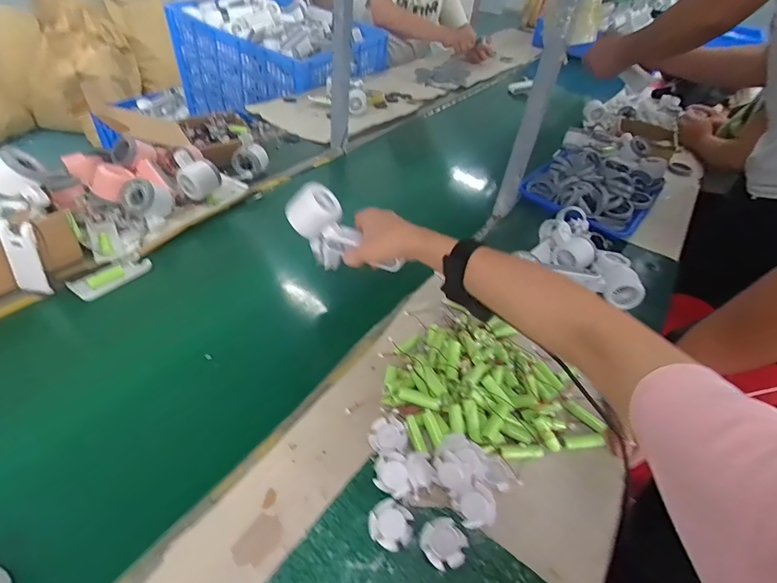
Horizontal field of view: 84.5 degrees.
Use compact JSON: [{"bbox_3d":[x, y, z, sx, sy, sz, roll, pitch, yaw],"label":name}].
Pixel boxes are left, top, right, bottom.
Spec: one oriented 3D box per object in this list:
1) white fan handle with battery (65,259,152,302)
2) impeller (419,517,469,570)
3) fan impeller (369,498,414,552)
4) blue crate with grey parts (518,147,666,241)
[{"bbox_3d":[-0.406,-0.022,0.629,0.037,0.022,0.102,28,45,21],"label":"white fan handle with battery"},{"bbox_3d":[0.054,0.239,0.406,0.042,0.008,0.040,4,41,-4],"label":"impeller"},{"bbox_3d":[0.003,0.225,0.412,0.042,0.013,0.038,27,45,21],"label":"fan impeller"},{"bbox_3d":[0.458,-0.236,0.933,0.320,0.058,0.240,-29,53,-34],"label":"blue crate with grey parts"}]

